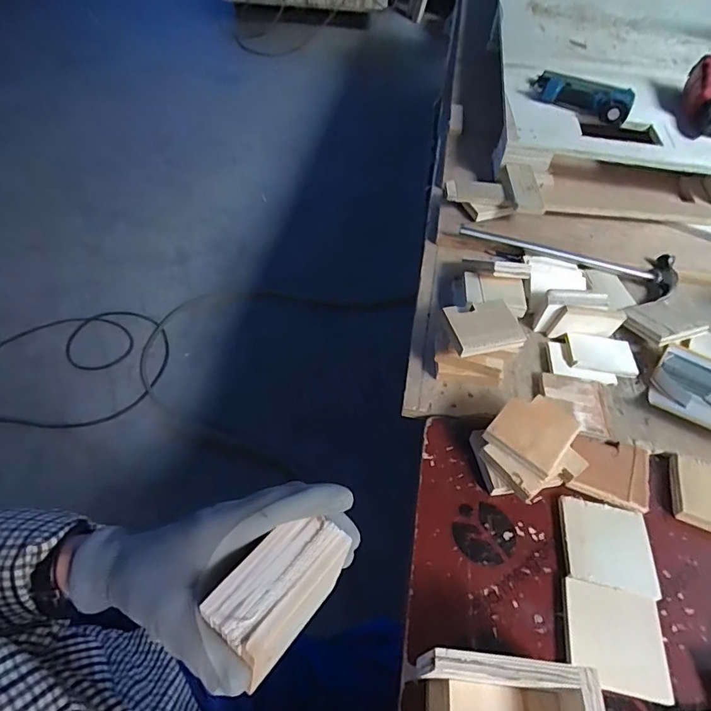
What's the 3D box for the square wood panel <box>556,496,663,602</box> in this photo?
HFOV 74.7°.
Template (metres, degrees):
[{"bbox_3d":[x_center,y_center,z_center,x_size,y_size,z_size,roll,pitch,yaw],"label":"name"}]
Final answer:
[{"bbox_3d":[0.275,0.208,0.512,0.092,0.009,0.091,11,53,5],"label":"square wood panel"}]

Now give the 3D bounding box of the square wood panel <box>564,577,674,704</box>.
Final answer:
[{"bbox_3d":[0.255,0.277,0.458,0.091,0.008,0.091,12,53,5],"label":"square wood panel"}]

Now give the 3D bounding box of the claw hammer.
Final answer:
[{"bbox_3d":[0.354,-0.155,0.779,0.354,0.027,0.094,11,53,5],"label":"claw hammer"}]

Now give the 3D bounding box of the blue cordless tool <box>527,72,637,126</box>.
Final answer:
[{"bbox_3d":[0.460,-0.543,0.960,0.228,0.048,0.096,36,59,22],"label":"blue cordless tool"}]

